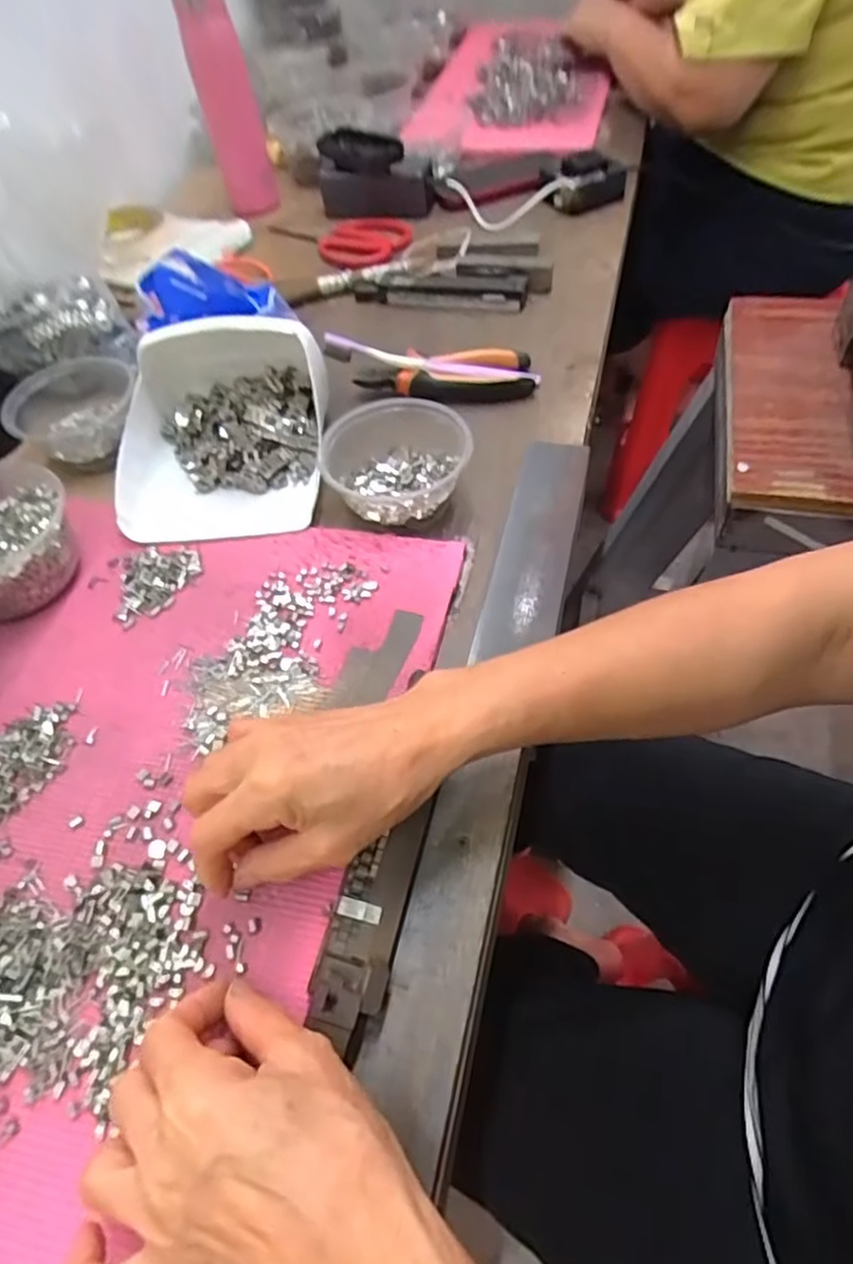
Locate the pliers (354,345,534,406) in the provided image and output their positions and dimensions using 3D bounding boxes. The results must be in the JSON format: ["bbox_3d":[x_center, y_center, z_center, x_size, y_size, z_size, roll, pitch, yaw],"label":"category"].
[{"bbox_3d":[0.017,-0.218,0.572,0.146,0.024,0.053,-3,55,3],"label":"pliers"}]

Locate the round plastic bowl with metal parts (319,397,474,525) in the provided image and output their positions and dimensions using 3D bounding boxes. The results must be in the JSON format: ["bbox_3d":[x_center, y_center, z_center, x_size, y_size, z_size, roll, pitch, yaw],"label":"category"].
[{"bbox_3d":[-0.021,-0.125,0.491,0.106,0.045,0.094,-9,55,-2],"label":"round plastic bowl with metal parts"}]

